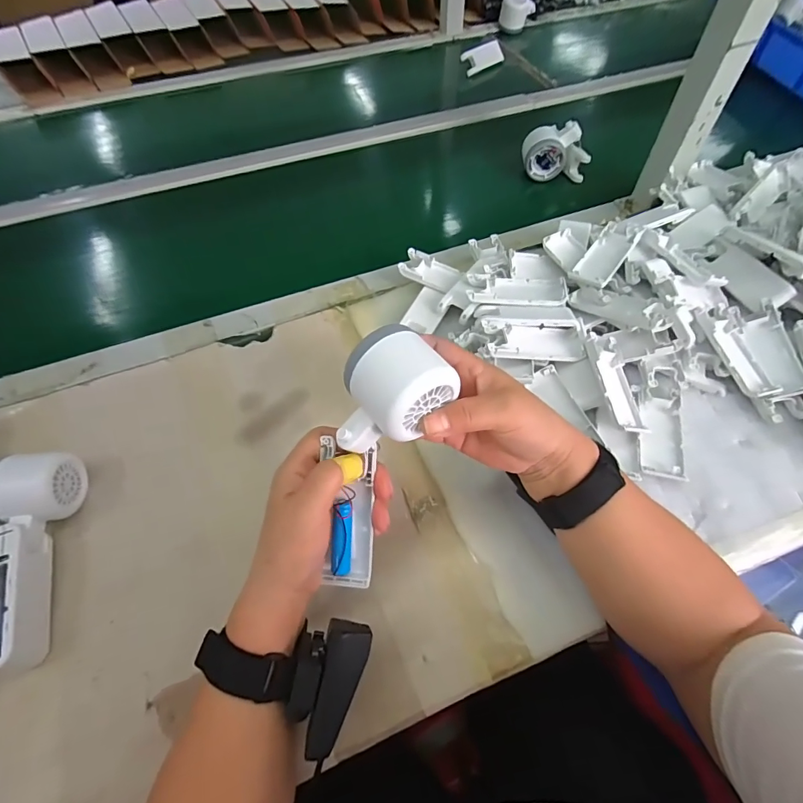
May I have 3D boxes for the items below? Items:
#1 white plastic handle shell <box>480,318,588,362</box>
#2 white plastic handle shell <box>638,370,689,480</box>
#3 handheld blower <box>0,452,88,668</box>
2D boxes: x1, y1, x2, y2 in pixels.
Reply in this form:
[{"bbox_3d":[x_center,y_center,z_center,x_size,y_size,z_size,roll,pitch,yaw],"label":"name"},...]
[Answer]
[{"bbox_3d":[0.137,-0.062,0.447,0.104,0.023,0.045,-1,57,0],"label":"white plastic handle shell"},{"bbox_3d":[0.257,0.017,0.425,0.038,0.014,0.122,12,58,8],"label":"white plastic handle shell"},{"bbox_3d":[-0.312,0.122,0.355,0.058,0.050,0.168,-12,58,-7],"label":"handheld blower"}]

